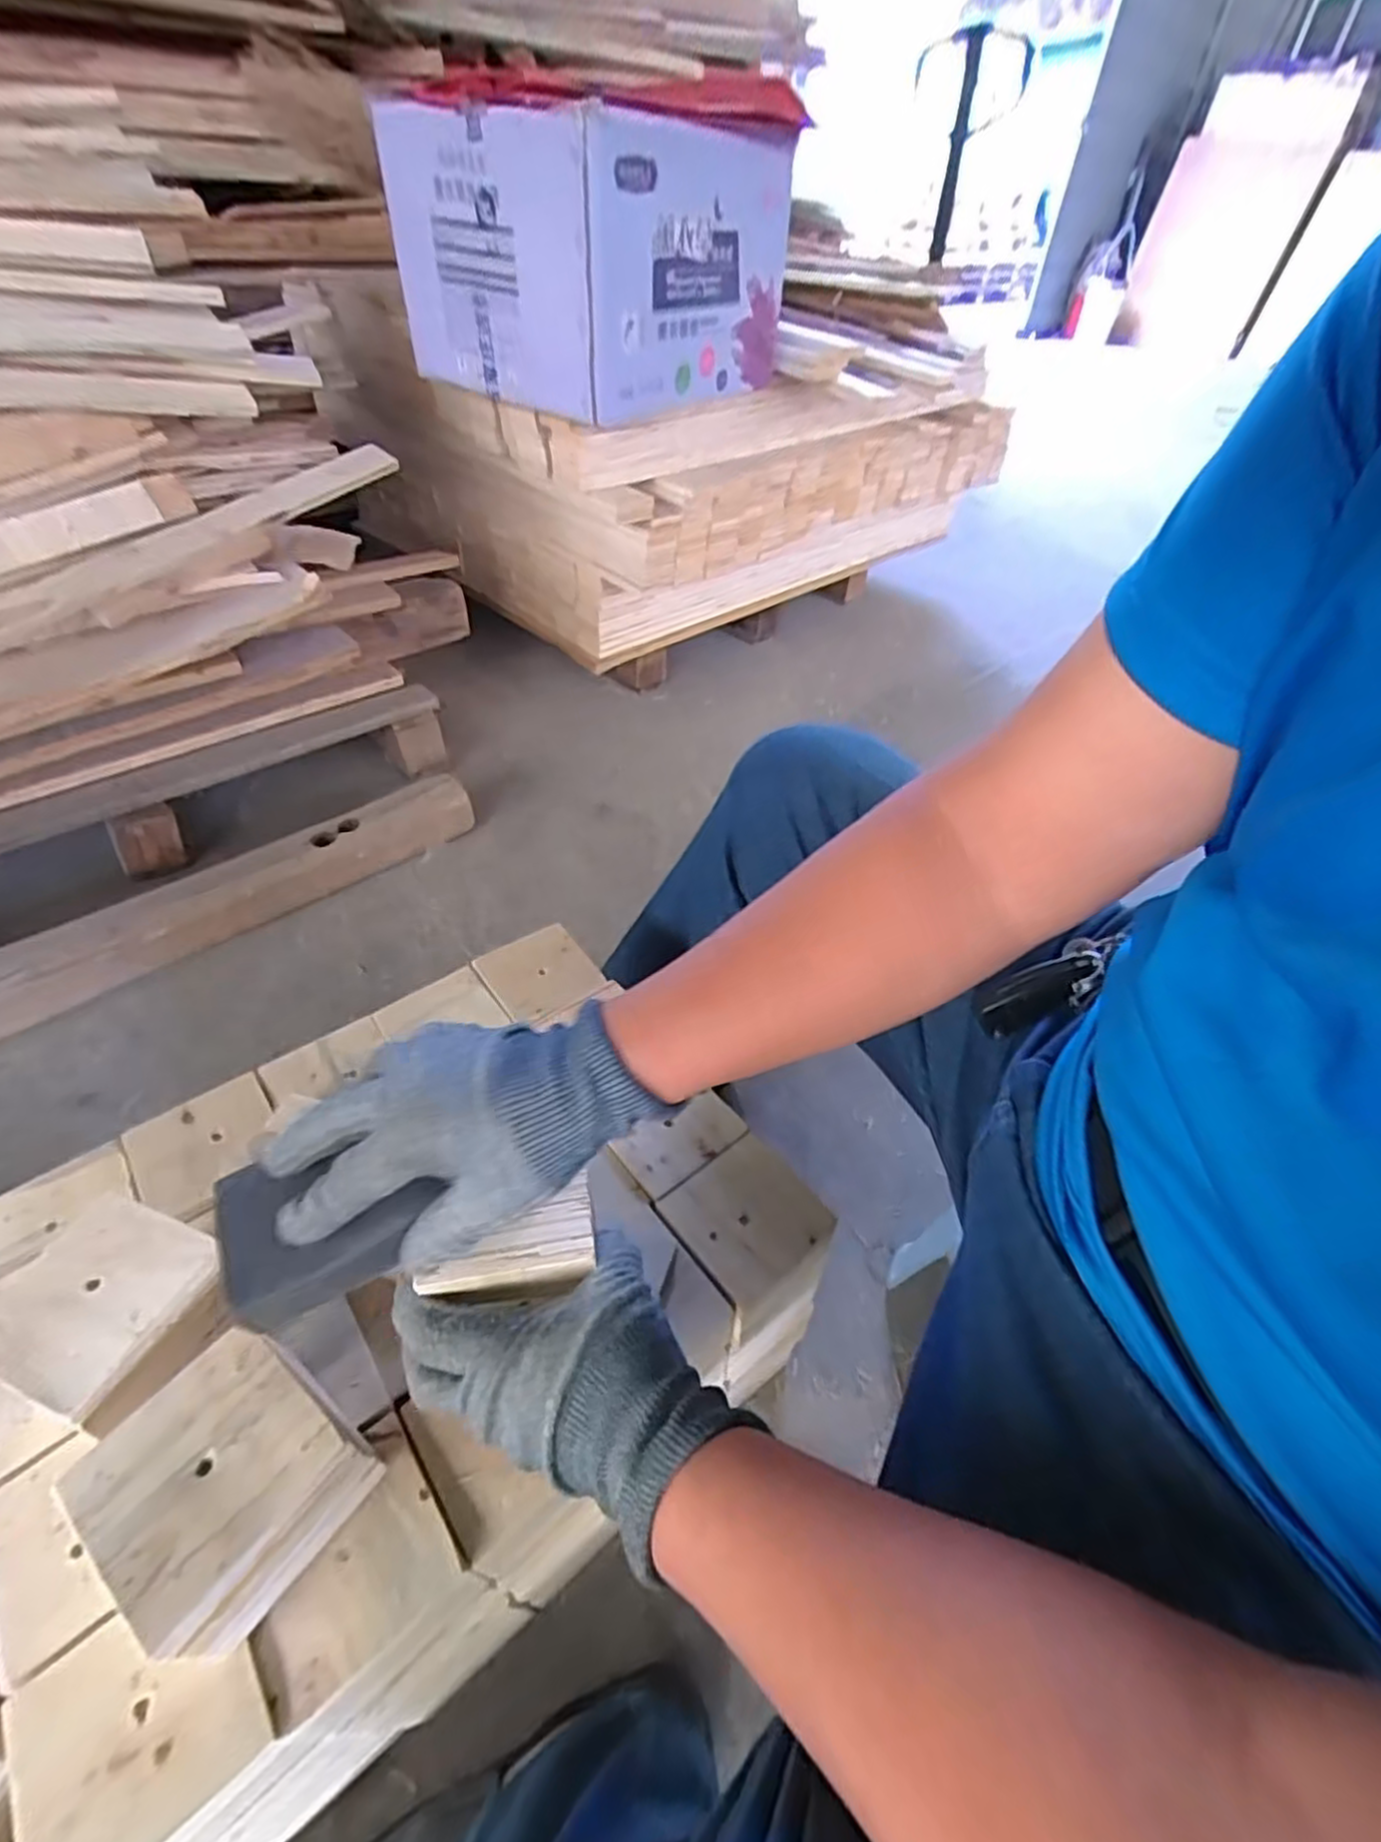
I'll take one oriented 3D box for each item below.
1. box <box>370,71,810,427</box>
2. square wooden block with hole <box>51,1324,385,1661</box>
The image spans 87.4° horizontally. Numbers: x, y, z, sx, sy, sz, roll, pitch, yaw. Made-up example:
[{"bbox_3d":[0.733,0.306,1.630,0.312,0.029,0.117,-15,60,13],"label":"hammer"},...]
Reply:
[{"bbox_3d":[-0.097,-0.940,1.026,0.329,0.300,0.510,24,49,18],"label":"box"},{"bbox_3d":[-0.226,0.272,0.357,0.108,0.072,0.091,29,51,23],"label":"square wooden block with hole"}]

